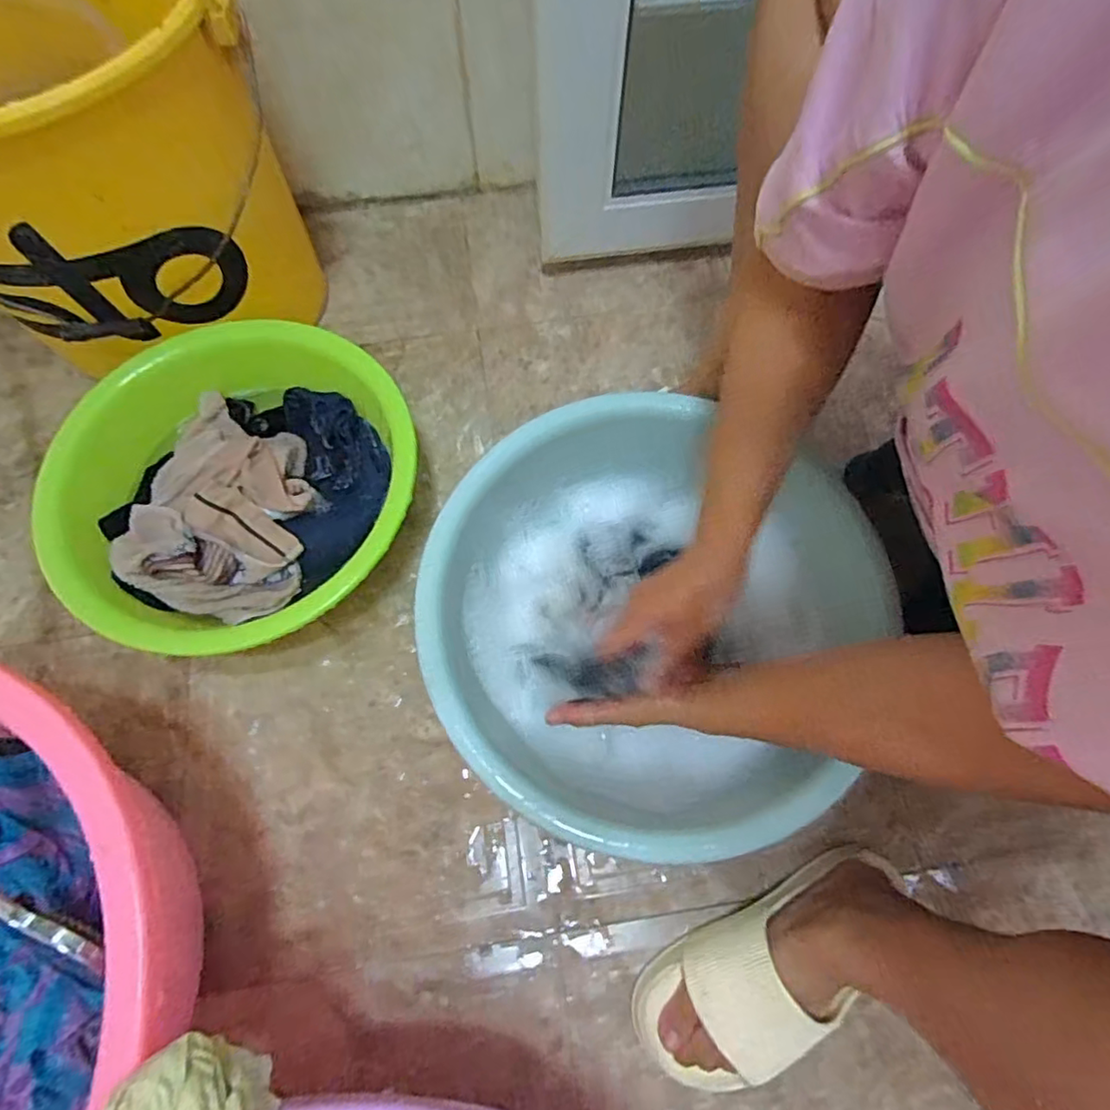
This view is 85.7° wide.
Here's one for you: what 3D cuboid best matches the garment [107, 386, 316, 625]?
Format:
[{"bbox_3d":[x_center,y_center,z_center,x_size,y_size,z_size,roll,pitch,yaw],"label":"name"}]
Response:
[{"bbox_3d":[-0.315,-0.052,0.582,0.164,0.050,0.220,8,69,2],"label":"garment"}]

